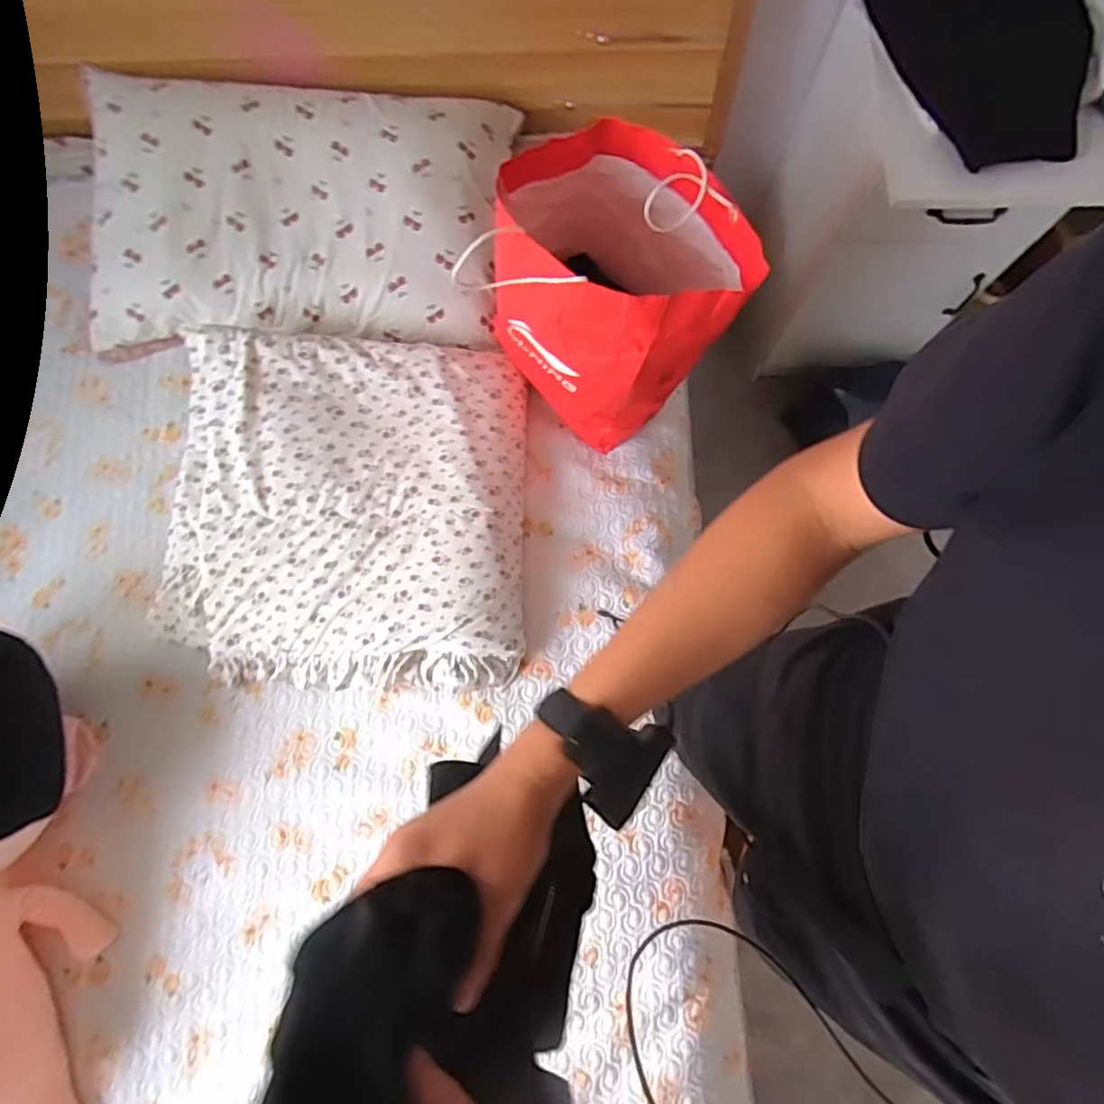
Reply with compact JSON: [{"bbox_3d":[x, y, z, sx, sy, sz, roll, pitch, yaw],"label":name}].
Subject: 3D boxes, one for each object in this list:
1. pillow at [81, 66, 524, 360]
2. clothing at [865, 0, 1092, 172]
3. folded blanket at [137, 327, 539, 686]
[{"bbox_3d":[-0.414,-0.549,1.016,0.669,0.091,0.432,3,92,2],"label":"pillow"},{"bbox_3d":[0.704,-0.781,0.975,0.476,0.223,0.047,20,74,-31],"label":"clothing"},{"bbox_3d":[-0.312,-0.071,0.945,0.535,0.120,0.543,0,77,0],"label":"folded blanket"}]

